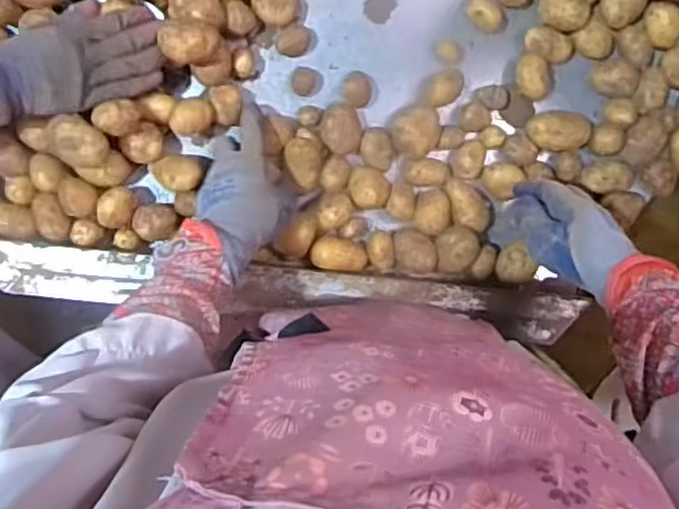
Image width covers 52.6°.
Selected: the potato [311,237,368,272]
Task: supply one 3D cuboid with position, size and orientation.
[{"bbox_3d":[0.000,0.000,0.703,0.057,0.026,0.034,7,91,-3],"label":"potato"}]

